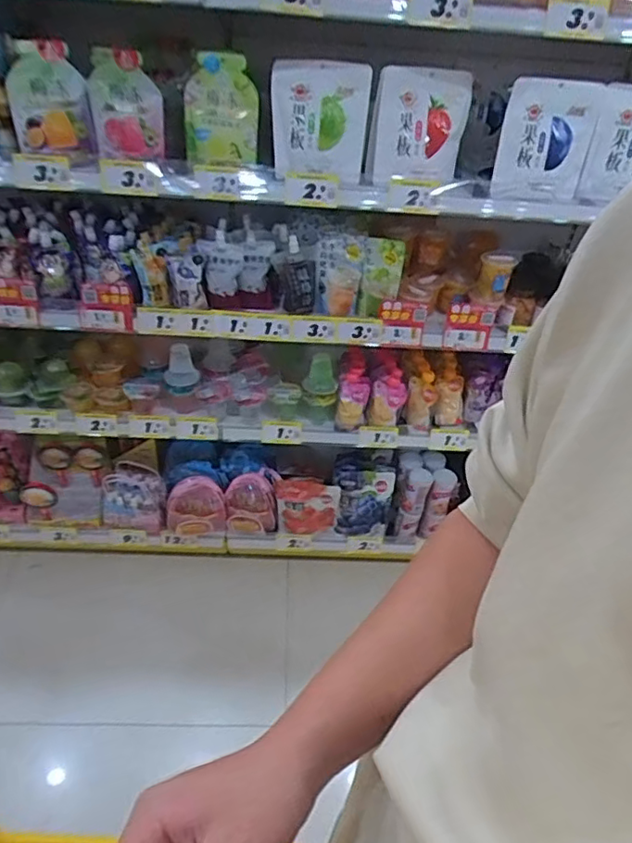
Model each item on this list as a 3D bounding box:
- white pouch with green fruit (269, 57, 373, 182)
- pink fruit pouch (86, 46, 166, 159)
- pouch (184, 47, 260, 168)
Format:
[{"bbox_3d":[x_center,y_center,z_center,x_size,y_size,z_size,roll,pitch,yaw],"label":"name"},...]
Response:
[{"bbox_3d":[0.006,-0.573,1.098,0.177,0.191,0.050,4,23,-2],"label":"white pouch with green fruit"},{"bbox_3d":[-0.344,-0.573,1.048,0.125,0.166,0.058,-8,40,-16],"label":"pink fruit pouch"},{"bbox_3d":[-0.174,-0.578,1.064,0.130,0.169,0.063,-3,39,-10],"label":"pouch"}]

